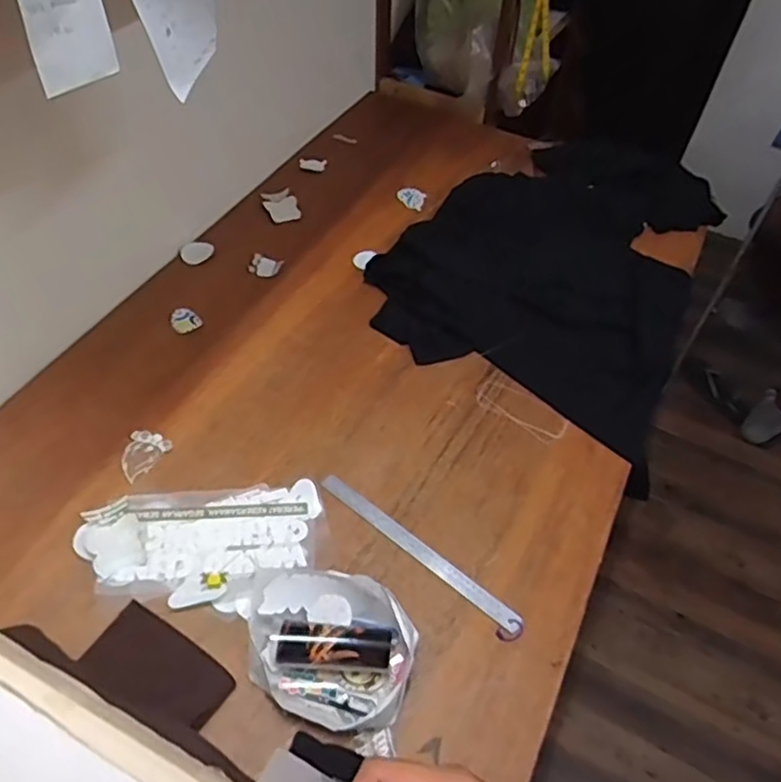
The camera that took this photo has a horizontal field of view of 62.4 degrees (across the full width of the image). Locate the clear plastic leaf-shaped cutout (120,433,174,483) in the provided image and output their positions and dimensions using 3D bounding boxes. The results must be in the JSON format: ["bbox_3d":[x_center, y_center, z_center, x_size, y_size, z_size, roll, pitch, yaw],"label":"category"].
[{"bbox_3d":[-0.373,0.092,0.959,0.058,0.006,0.079,29,53,22],"label":"clear plastic leaf-shaped cutout"}]

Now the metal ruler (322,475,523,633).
[{"bbox_3d":[0.037,0.216,0.887,0.330,0.004,0.025,32,54,23],"label":"metal ruler"}]

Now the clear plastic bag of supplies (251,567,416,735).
[{"bbox_3d":[-0.075,0.304,0.771,0.203,0.064,0.161,15,49,10],"label":"clear plastic bag of supplies"}]

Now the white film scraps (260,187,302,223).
[{"bbox_3d":[-0.227,-0.387,1.344,0.066,0.011,0.103,-14,50,-15],"label":"white film scraps"}]

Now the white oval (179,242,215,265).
[{"bbox_3d":[-0.371,-0.268,1.242,0.061,0.005,0.048,-34,79,-20],"label":"white oval"}]

